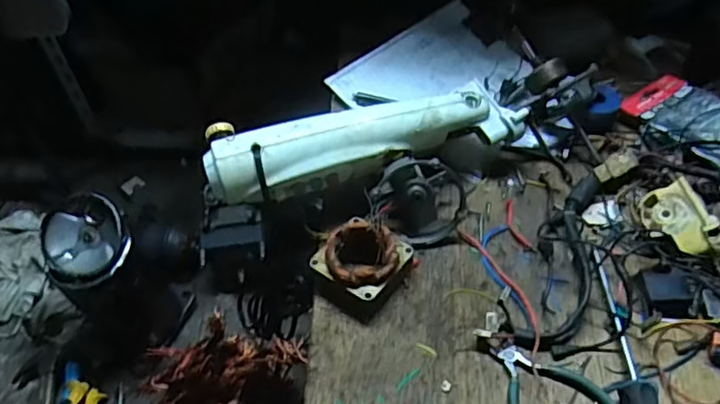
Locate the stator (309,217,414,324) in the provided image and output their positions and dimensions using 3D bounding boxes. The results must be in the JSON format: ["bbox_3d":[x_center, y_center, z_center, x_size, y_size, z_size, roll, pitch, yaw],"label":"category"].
[{"bbox_3d":[0.001,0.063,0.583,0.078,0.045,0.082,21,54,22],"label":"stator"}]

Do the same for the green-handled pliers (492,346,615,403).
[{"bbox_3d":[0.155,0.158,0.503,0.082,0.013,0.101,-20,50,-12],"label":"green-handled pliers"}]

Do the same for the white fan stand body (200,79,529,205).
[{"bbox_3d":[0.009,-0.067,0.623,0.328,0.056,0.082,-13,49,-6],"label":"white fan stand body"}]

